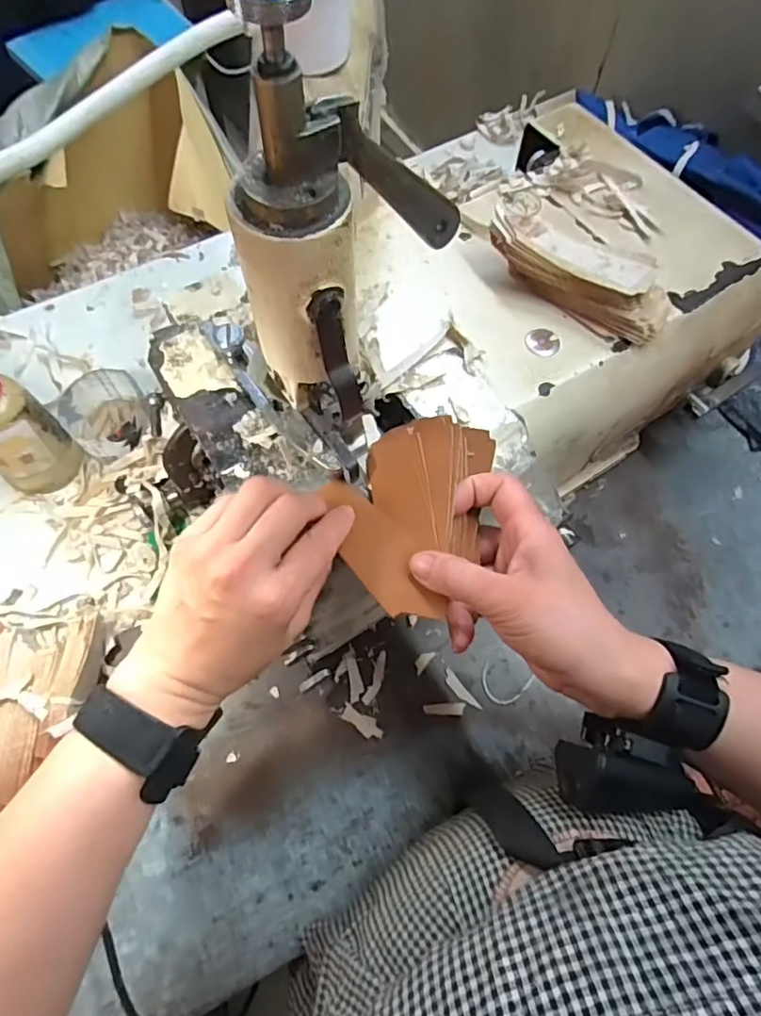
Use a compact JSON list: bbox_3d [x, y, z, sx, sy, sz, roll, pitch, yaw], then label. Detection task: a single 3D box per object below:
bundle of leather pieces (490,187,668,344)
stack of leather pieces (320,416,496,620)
[{"bbox_3d":[0.141,-0.168,0.402,0.135,0.035,0.048,35,70,13],"label":"bundle of leather pieces"},{"bbox_3d":[0.029,-0.001,0.328,0.113,0.032,0.104,-32,71,-14],"label":"stack of leather pieces"}]

